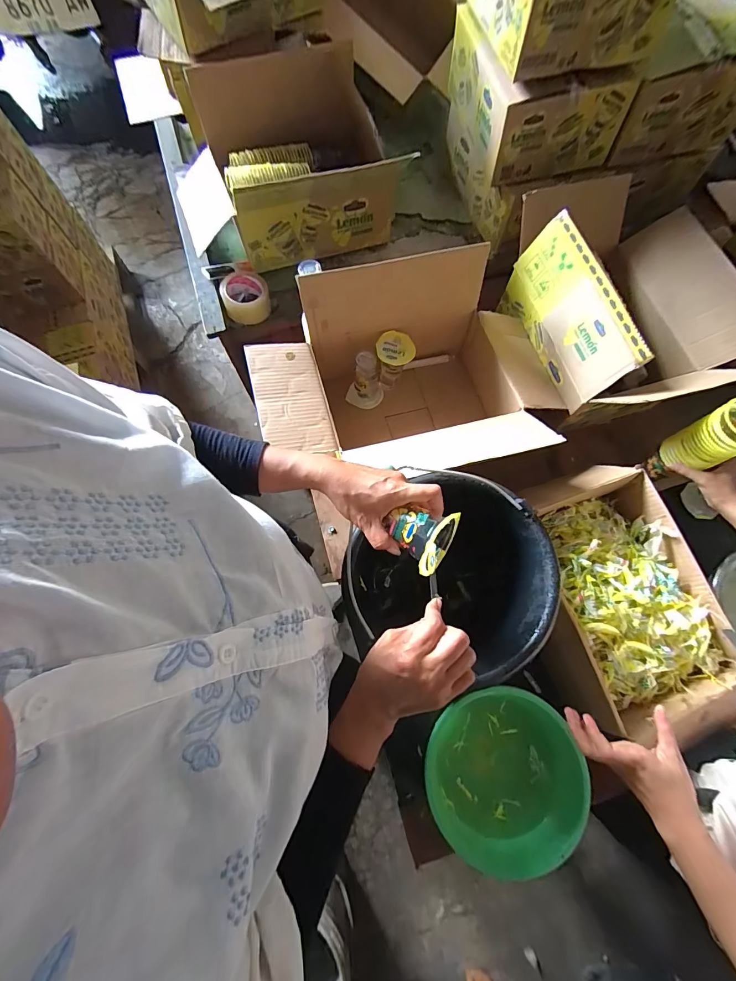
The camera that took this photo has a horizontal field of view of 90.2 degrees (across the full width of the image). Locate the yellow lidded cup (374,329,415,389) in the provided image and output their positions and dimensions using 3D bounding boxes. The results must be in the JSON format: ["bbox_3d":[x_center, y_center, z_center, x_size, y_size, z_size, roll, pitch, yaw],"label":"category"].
[{"bbox_3d":[0.052,-0.258,0.751,0.070,0.119,0.068,0,74,-1],"label":"yellow lidded cup"}]

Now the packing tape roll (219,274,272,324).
[{"bbox_3d":[-0.267,-0.424,0.807,0.097,0.051,0.093,0,74,-1],"label":"packing tape roll"}]

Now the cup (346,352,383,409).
[{"bbox_3d":[-0.002,-0.222,0.744,0.068,0.110,0.061,22,74,5],"label":"cup"}]

